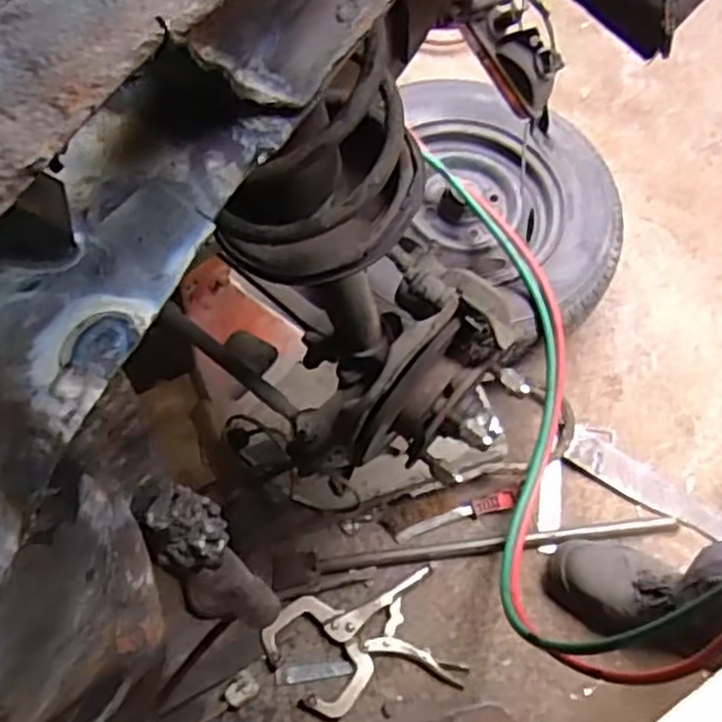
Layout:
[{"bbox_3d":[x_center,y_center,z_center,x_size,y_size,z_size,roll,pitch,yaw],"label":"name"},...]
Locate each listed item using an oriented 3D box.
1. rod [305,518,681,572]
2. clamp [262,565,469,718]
[{"bbox_3d":[0.214,0.277,1.142,0.556,0.020,0.025,-5,66,-5],"label":"rod"},{"bbox_3d":[-0.004,0.403,1.064,0.253,0.020,0.158,-12,67,-9],"label":"clamp"}]

